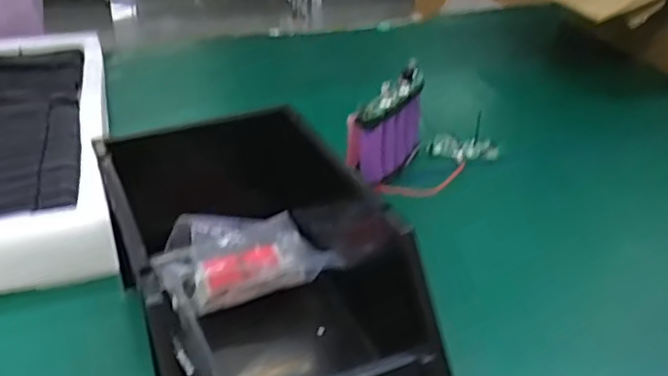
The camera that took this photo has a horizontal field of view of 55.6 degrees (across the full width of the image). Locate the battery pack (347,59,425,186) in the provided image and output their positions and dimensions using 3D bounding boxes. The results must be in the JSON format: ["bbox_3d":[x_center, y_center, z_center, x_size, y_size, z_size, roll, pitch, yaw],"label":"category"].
[{"bbox_3d":[0.055,-0.062,0.624,0.036,0.086,0.104,22,37,29],"label":"battery pack"}]

